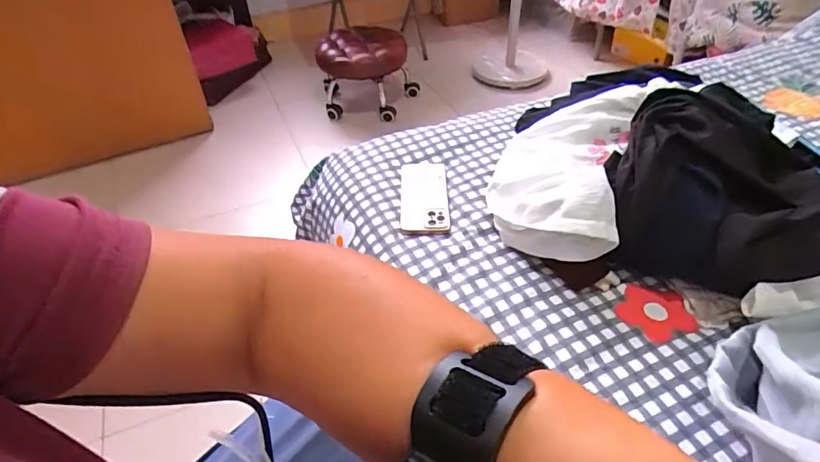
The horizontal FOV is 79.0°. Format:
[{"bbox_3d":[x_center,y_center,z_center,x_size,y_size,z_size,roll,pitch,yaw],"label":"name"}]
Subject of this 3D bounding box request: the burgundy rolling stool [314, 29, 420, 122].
[{"bbox_3d":[-0.140,-0.548,1.699,0.339,0.287,0.251,-5,44,-2],"label":"burgundy rolling stool"}]

